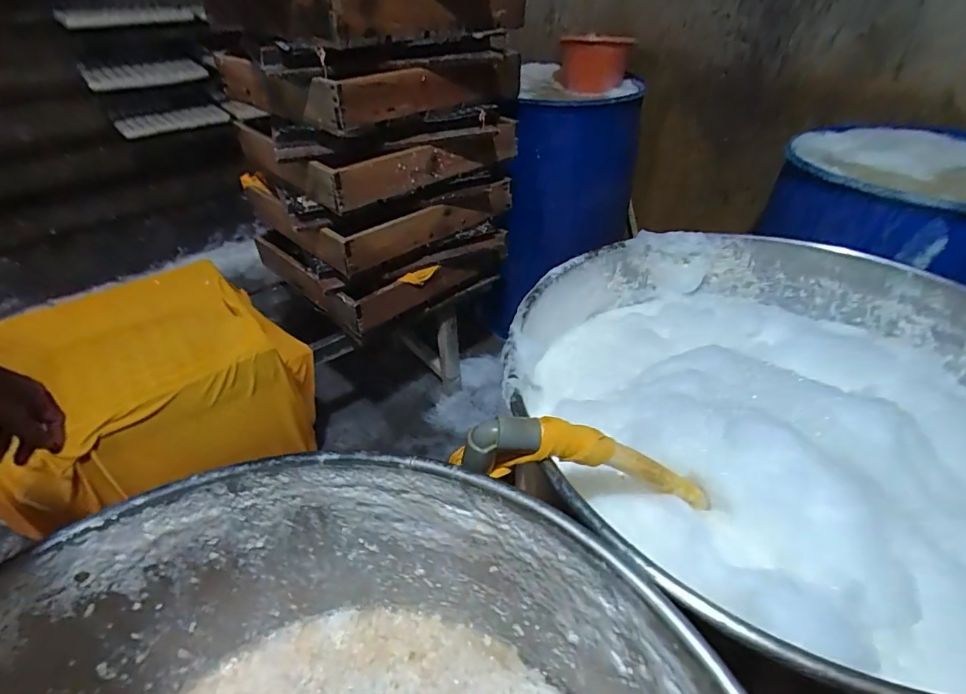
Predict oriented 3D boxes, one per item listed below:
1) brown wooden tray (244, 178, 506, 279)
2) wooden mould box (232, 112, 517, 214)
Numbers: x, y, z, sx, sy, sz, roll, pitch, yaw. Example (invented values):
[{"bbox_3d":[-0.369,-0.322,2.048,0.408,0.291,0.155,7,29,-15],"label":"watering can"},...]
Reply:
[{"bbox_3d":[-0.275,-0.418,1.343,0.593,0.141,0.492,-26,45,-29],"label":"brown wooden tray"},{"bbox_3d":[-0.275,-0.549,1.234,0.561,0.145,0.498,-26,45,-29],"label":"wooden mould box"}]

